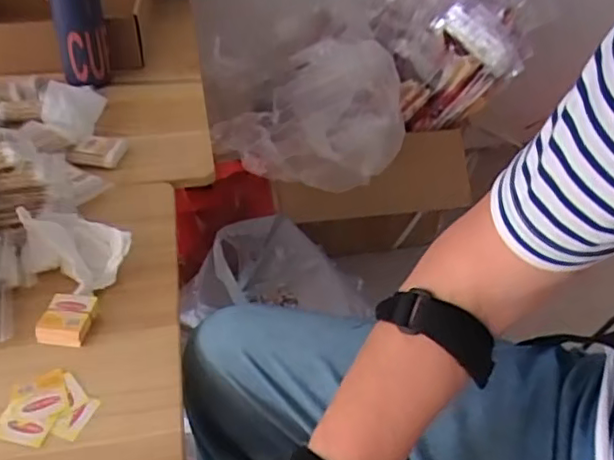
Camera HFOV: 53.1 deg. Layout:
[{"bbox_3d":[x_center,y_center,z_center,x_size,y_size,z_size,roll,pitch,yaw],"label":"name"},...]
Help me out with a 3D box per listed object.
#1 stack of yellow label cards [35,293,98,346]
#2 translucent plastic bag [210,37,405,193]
[{"bbox_3d":[-0.218,0.082,0.560,0.042,0.023,0.045,1,38,0],"label":"stack of yellow label cards"},{"bbox_3d":[0.020,-0.209,1.130,0.369,0.204,0.179,-15,41,-19],"label":"translucent plastic bag"}]

